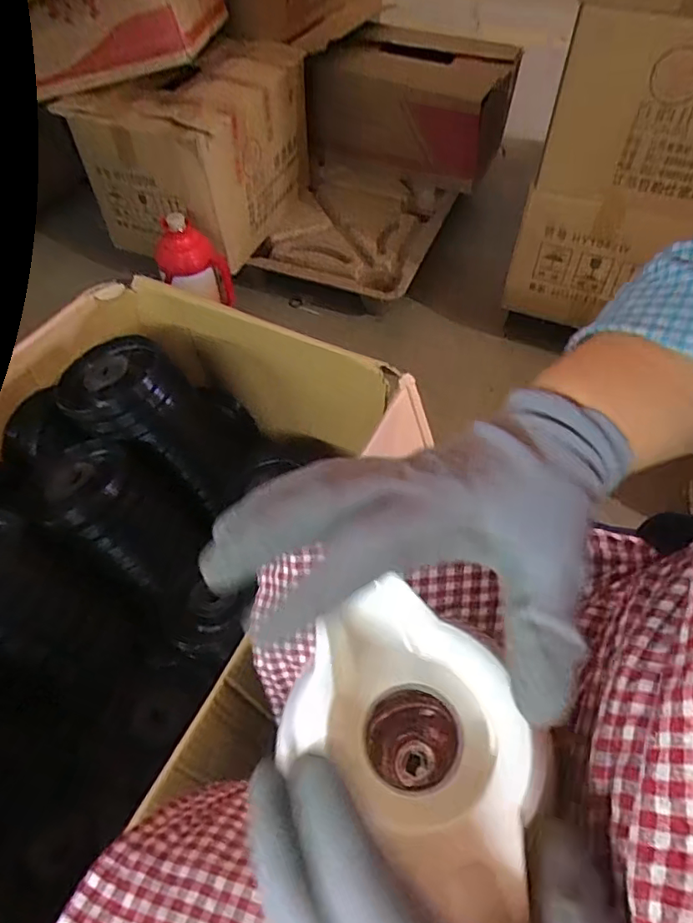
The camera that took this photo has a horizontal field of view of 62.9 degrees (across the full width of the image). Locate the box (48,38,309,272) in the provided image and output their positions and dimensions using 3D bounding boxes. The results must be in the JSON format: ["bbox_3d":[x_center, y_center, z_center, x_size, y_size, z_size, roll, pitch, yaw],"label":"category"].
[{"bbox_3d":[-0.406,-0.880,1.608,0.410,0.401,0.557,16,55,10],"label":"box"}]

